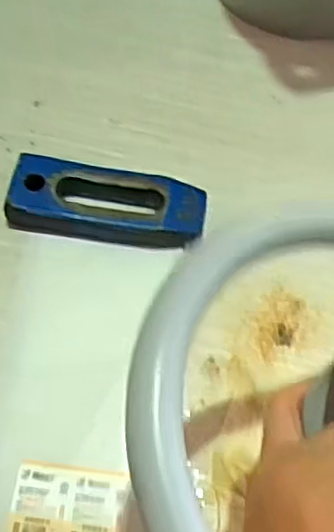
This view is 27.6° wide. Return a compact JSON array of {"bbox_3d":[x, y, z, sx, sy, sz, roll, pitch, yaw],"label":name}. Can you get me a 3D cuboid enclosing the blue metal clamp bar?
[{"bbox_3d":[-0.042,-0.046,0.493,0.137,0.023,0.053,9,63,1],"label":"blue metal clamp bar"}]

